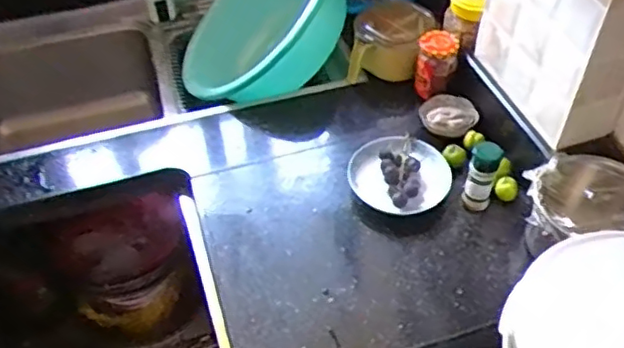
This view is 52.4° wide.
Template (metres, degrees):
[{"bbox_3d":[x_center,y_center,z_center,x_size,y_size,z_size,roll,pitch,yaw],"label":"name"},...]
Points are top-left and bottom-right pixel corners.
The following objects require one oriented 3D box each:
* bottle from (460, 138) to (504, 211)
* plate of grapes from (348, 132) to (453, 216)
[{"bbox_3d":[0.254,0.004,0.949,0.041,0.120,0.049,20,52,19],"label":"bottle"},{"bbox_3d":[0.139,0.007,1.006,0.155,0.056,0.139,8,49,9],"label":"plate of grapes"}]

